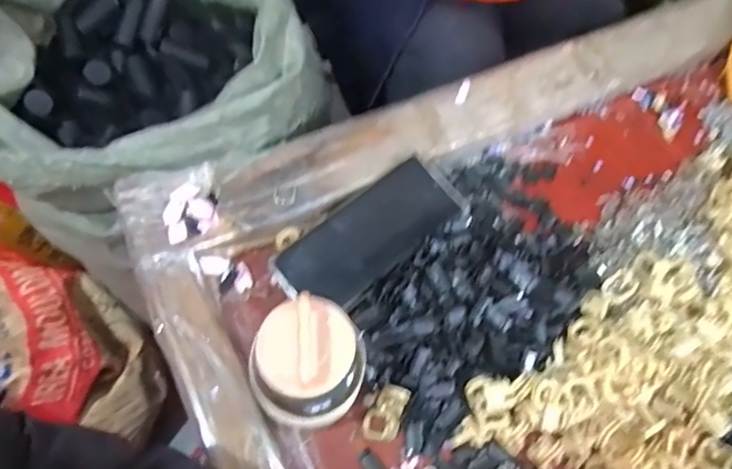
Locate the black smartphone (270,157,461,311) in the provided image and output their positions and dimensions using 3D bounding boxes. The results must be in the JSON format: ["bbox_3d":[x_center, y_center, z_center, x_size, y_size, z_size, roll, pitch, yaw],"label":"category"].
[{"bbox_3d":[0.000,0.002,0.449,0.155,0.016,0.071,-35,69,-4],"label":"black smartphone"}]

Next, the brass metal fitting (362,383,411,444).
[{"bbox_3d":[0.015,0.136,0.402,0.027,0.009,0.042,20,64,8],"label":"brass metal fitting"}]

